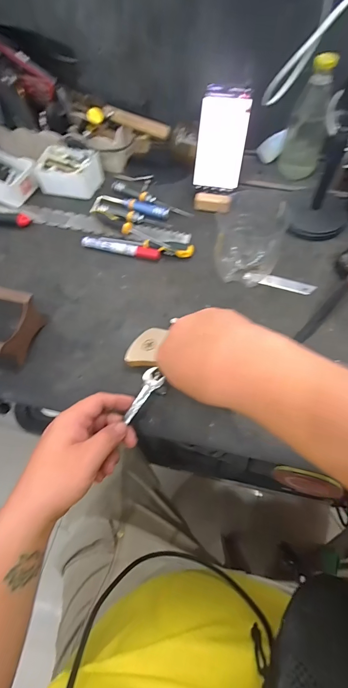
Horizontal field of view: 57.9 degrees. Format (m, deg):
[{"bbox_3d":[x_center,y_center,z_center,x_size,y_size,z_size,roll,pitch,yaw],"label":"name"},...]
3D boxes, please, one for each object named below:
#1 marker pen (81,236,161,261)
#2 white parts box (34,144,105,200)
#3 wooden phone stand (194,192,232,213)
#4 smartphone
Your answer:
[{"bbox_3d":[-0.088,-0.156,0.517,0.132,0.013,0.020,12,63,9],"label":"marker pen"},{"bbox_3d":[-0.194,-0.321,0.584,0.106,0.043,0.084,15,64,11],"label":"white parts box"},{"bbox_3d":[0.066,-0.246,0.546,0.064,0.021,0.027,14,63,10],"label":"wooden phone stand"},{"bbox_3d":[0.078,-0.332,0.520,0.078,0.148,0.010,11,30,9],"label":"smartphone"}]

